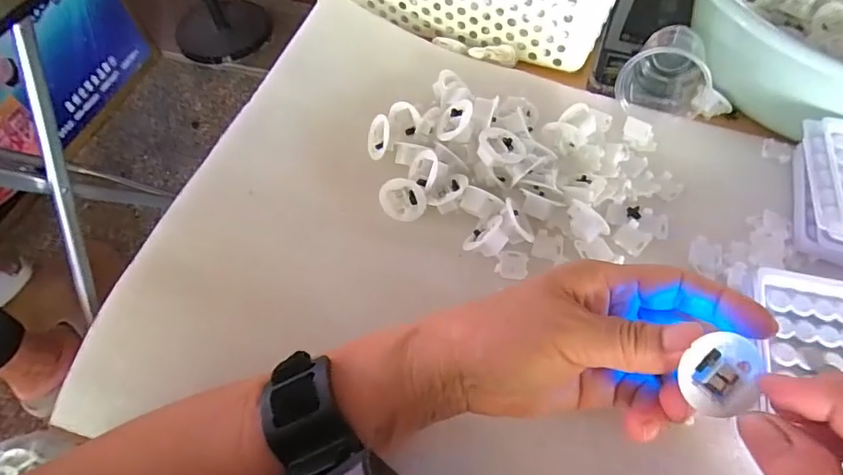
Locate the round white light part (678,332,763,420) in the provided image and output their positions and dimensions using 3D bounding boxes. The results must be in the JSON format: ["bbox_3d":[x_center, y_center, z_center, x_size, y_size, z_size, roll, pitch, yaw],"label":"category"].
[{"bbox_3d":[0.116,0.054,0.190,0.030,0.012,0.030,0,91,-2],"label":"round white light part"}]

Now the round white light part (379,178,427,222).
[{"bbox_3d":[-0.012,-0.029,0.339,0.032,0.029,0.017,24,33,2],"label":"round white light part"}]

